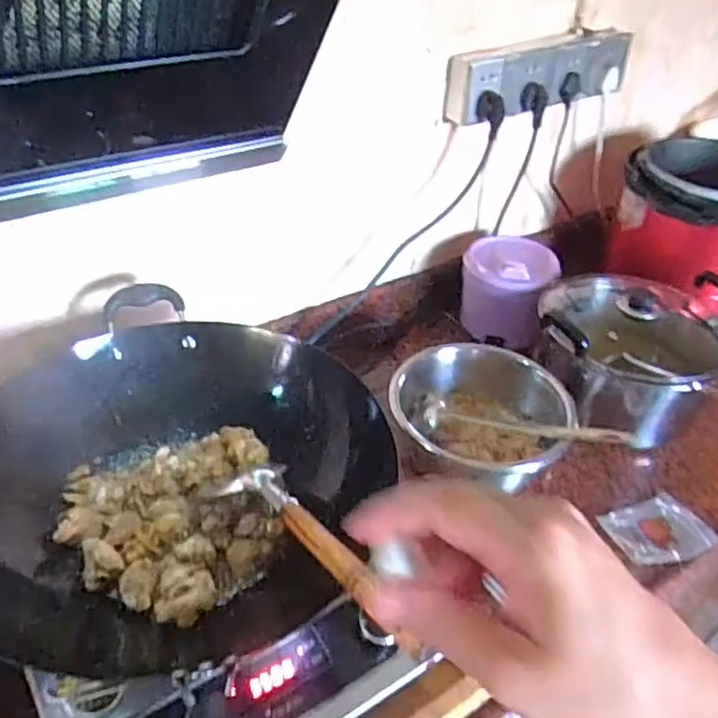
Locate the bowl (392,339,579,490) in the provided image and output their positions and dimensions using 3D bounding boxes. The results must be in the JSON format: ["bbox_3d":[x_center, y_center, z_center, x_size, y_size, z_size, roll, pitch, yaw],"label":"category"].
[{"bbox_3d":[0.155,0.083,0.870,0.220,0.131,0.180,-6,40,-10],"label":"bowl"}]

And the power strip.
[{"bbox_3d":[0.285,-0.439,1.011,0.341,0.093,0.066,-23,46,-28],"label":"power strip"}]

